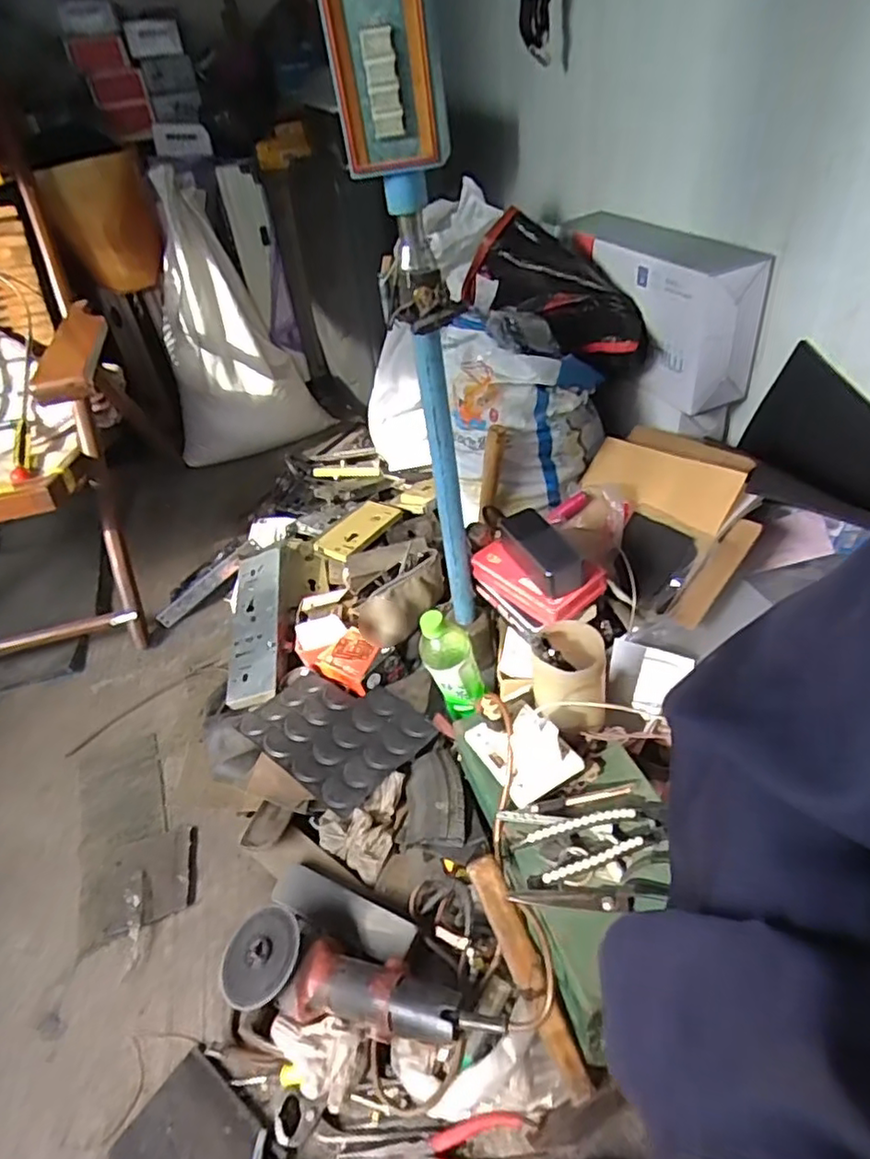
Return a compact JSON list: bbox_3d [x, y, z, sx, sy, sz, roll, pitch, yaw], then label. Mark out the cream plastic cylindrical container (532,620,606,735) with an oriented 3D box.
[{"bbox_3d":[0.152,0.112,0.739,0.084,0.108,0.090,-5,33,3],"label":"cream plastic cylindrical container"}]

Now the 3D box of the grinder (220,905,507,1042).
[{"bbox_3d":[-0.082,0.411,0.637,0.293,0.080,0.094,11,42,21],"label":"grinder"}]

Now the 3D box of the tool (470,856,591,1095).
[{"bbox_3d":[0.090,0.372,0.611,0.030,0.019,0.223,-23,82,-17],"label":"tool"}]

